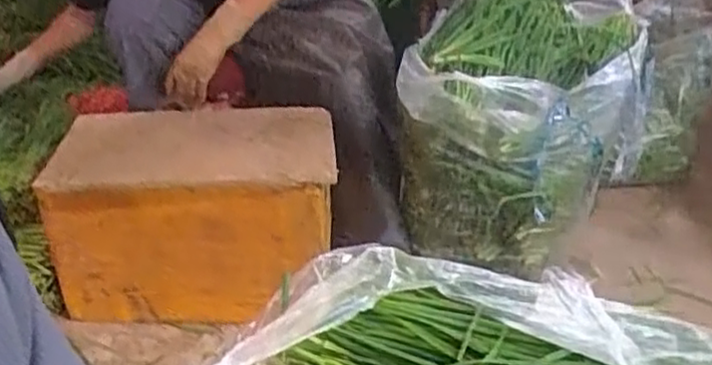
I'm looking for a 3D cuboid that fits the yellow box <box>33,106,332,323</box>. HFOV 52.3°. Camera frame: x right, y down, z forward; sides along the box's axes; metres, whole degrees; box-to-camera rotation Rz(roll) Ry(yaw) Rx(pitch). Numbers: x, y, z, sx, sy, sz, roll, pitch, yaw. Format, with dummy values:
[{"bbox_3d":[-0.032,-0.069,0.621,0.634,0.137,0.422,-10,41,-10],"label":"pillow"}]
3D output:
[{"bbox_3d":[-0.272,0.053,1.365,0.463,0.322,0.285,1,31,0],"label":"yellow box"}]

